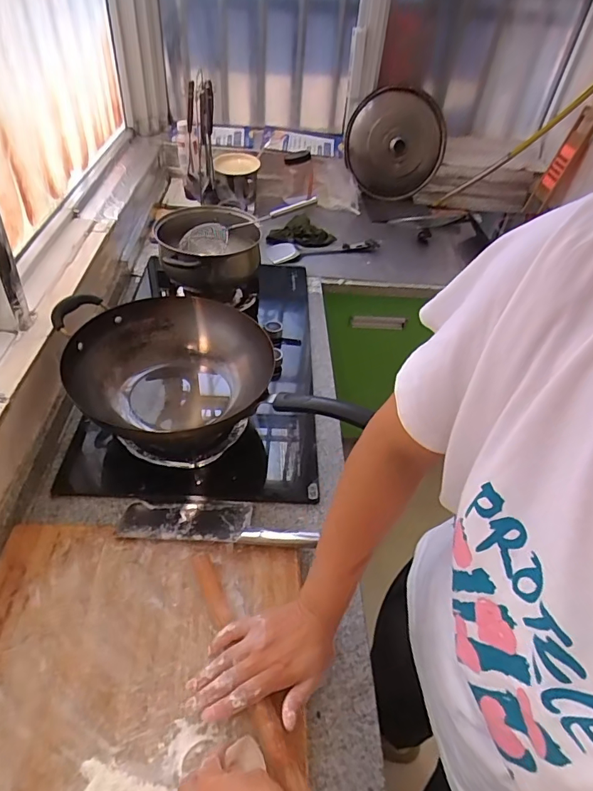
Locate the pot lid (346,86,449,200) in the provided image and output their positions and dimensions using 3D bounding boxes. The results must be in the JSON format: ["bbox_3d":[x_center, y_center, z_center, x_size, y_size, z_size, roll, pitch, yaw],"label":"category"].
[{"bbox_3d":[0.332,-0.834,1.533,0.332,0.316,0.047,1,27,-4],"label":"pot lid"}]

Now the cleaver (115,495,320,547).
[{"bbox_3d":[-0.112,0.188,0.675,0.274,0.024,0.084,3,21,-1],"label":"cleaver"}]

